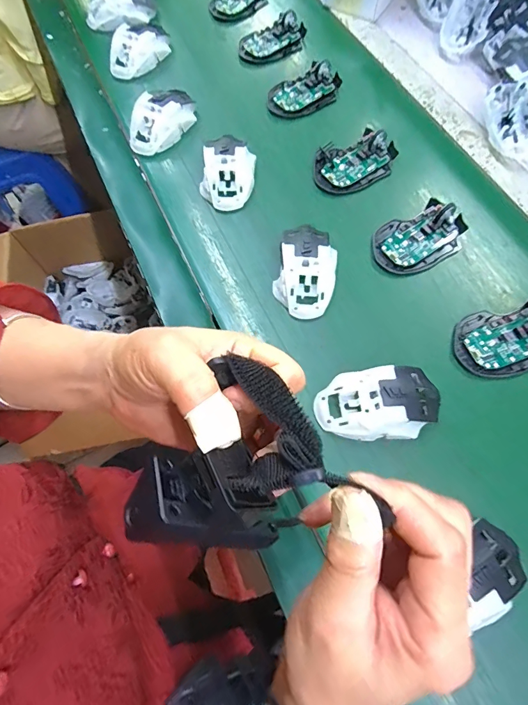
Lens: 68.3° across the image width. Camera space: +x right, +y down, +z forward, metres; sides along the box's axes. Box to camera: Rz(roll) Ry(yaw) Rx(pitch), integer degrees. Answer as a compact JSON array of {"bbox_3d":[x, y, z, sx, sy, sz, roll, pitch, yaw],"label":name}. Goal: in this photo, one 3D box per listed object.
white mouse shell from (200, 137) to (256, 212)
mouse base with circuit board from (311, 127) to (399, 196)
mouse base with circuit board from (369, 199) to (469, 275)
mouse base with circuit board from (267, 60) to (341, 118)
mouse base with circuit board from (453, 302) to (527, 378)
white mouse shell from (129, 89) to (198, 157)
[{"bbox_3d":[-0.045,-0.223,0.482,0.064,0.034,0.092,5,68,3],"label":"white mouse shell"},{"bbox_3d":[0.116,-0.247,0.499,0.112,0.022,0.075,-23,69,-8],"label":"mouse base with circuit board"},{"bbox_3d":[0.182,-0.135,0.451,0.110,0.024,0.071,-23,69,-8],"label":"mouse base with circuit board"},{"bbox_3d":[0.058,-0.375,0.554,0.108,0.024,0.070,-25,70,-9],"label":"mouse base with circuit board"},{"bbox_3d":[0.256,-0.017,0.399,0.113,0.026,0.071,-11,68,-4],"label":"mouse base with circuit board"},{"bbox_3d":[-0.136,-0.316,0.523,0.062,0.039,0.110,33,71,14],"label":"white mouse shell"}]

